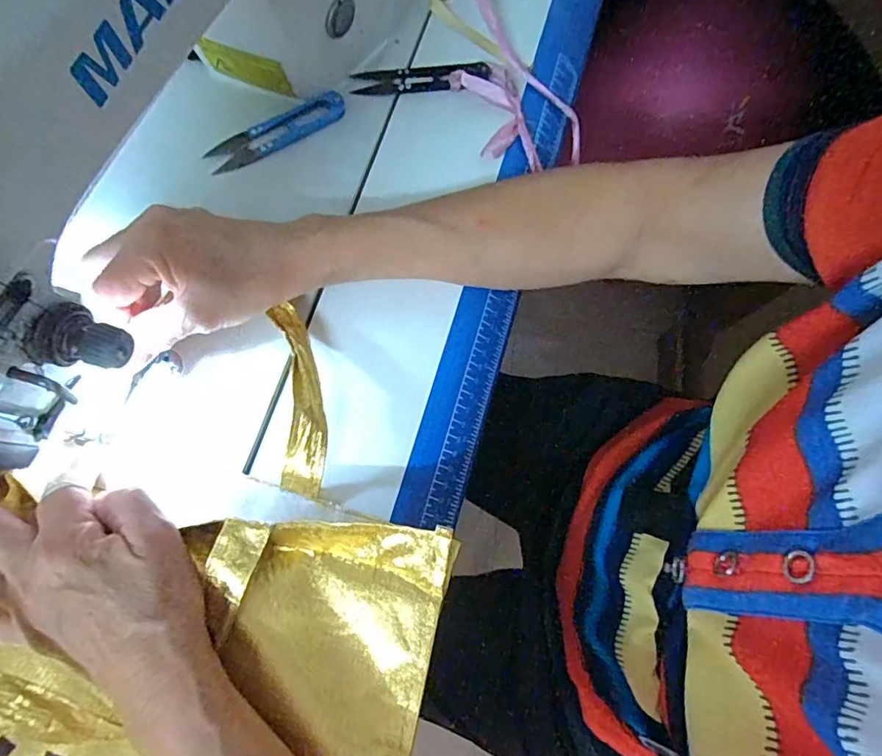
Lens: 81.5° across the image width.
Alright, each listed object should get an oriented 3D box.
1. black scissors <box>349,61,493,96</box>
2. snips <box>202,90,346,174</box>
[{"bbox_3d":[-0.014,-0.222,0.375,0.099,0.006,0.023,-4,74,-2],"label":"black scissors"},{"bbox_3d":[-0.114,-0.172,0.358,0.100,0.016,0.025,-29,76,-8],"label":"snips"}]

